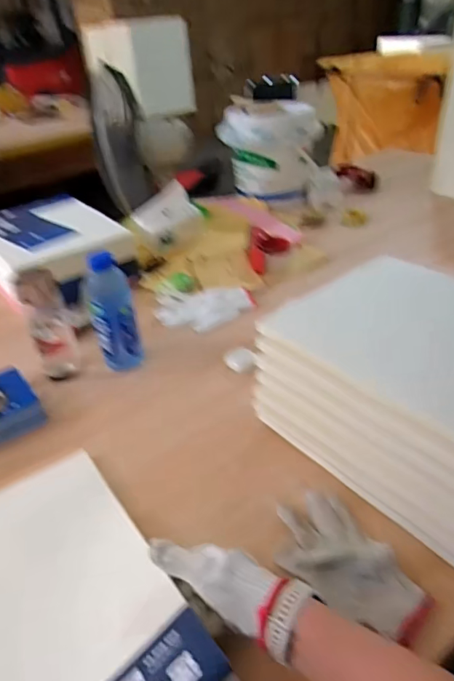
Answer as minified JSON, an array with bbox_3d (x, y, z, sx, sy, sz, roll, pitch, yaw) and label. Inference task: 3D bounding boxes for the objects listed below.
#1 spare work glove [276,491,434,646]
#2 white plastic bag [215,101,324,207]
[{"bbox_3d":[0.121,0.235,0.512,0.098,0.026,0.170,-23,39,-24],"label":"spare work glove"},{"bbox_3d":[0.140,-0.571,1.476,0.236,0.246,0.246,20,42,32],"label":"white plastic bag"}]

